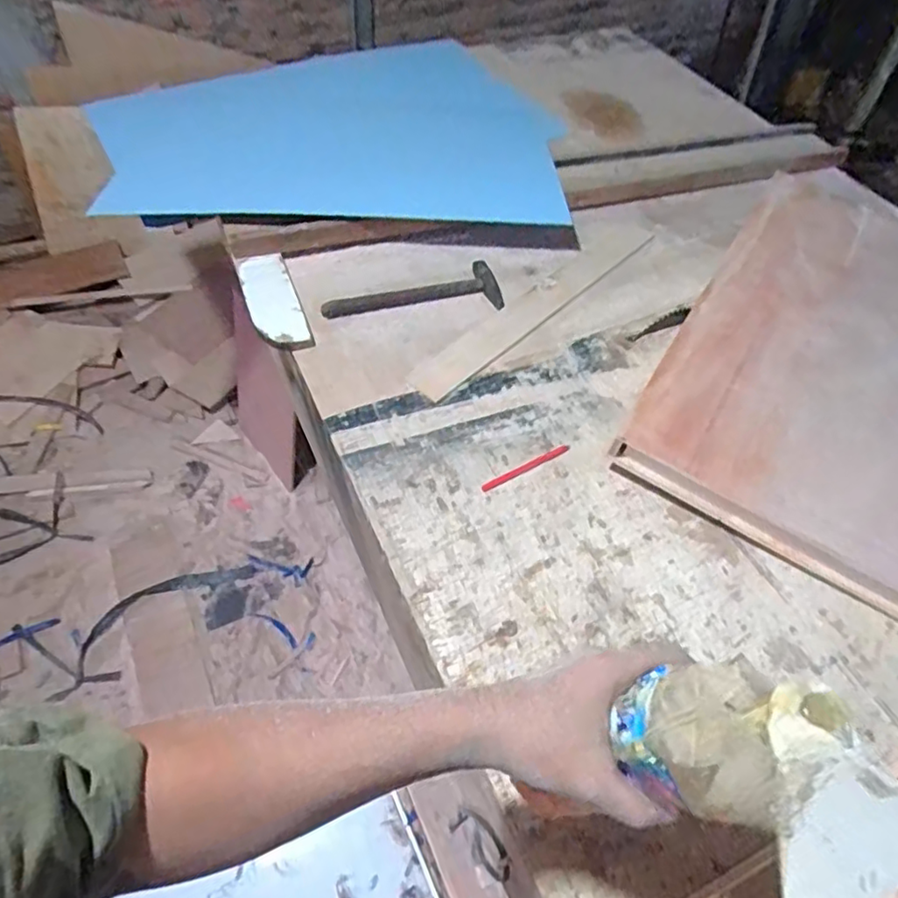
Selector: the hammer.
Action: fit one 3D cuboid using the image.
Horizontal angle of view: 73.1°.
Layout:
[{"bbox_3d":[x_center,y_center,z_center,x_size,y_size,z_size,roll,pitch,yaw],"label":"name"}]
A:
[{"bbox_3d":[-0.055,-0.238,0.951,0.281,0.032,0.080,-14,57,-13],"label":"hammer"}]

